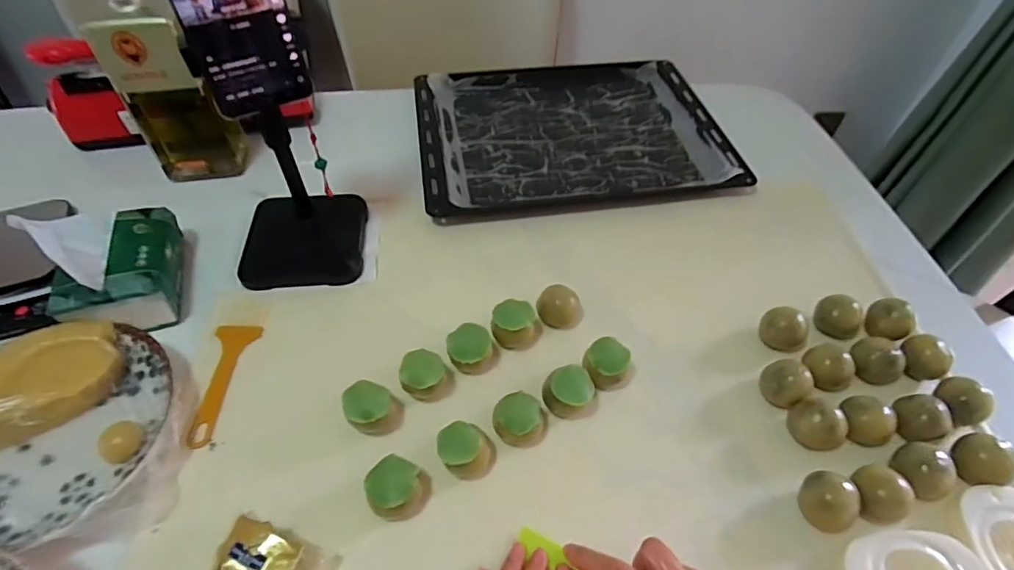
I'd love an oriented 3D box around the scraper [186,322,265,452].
[{"bbox_3d":[-0.254,0.088,0.484,0.040,0.004,0.122,-4,51,-4],"label":"scraper"}]

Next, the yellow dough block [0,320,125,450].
[{"bbox_3d":[-0.397,0.088,0.446,0.141,0.045,0.081,-35,59,-26],"label":"yellow dough block"}]

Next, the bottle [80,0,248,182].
[{"bbox_3d":[-0.372,-0.229,0.582,0.100,0.244,0.070,-26,55,-20],"label":"bottle"}]

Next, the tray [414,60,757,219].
[{"bbox_3d":[0.084,-0.221,0.742,0.403,0.027,0.318,-5,51,-7],"label":"tray"}]

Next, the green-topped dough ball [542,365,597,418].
[{"bbox_3d":[0.054,0.095,0.464,0.038,0.041,0.036,0,50,0],"label":"green-topped dough ball"}]

